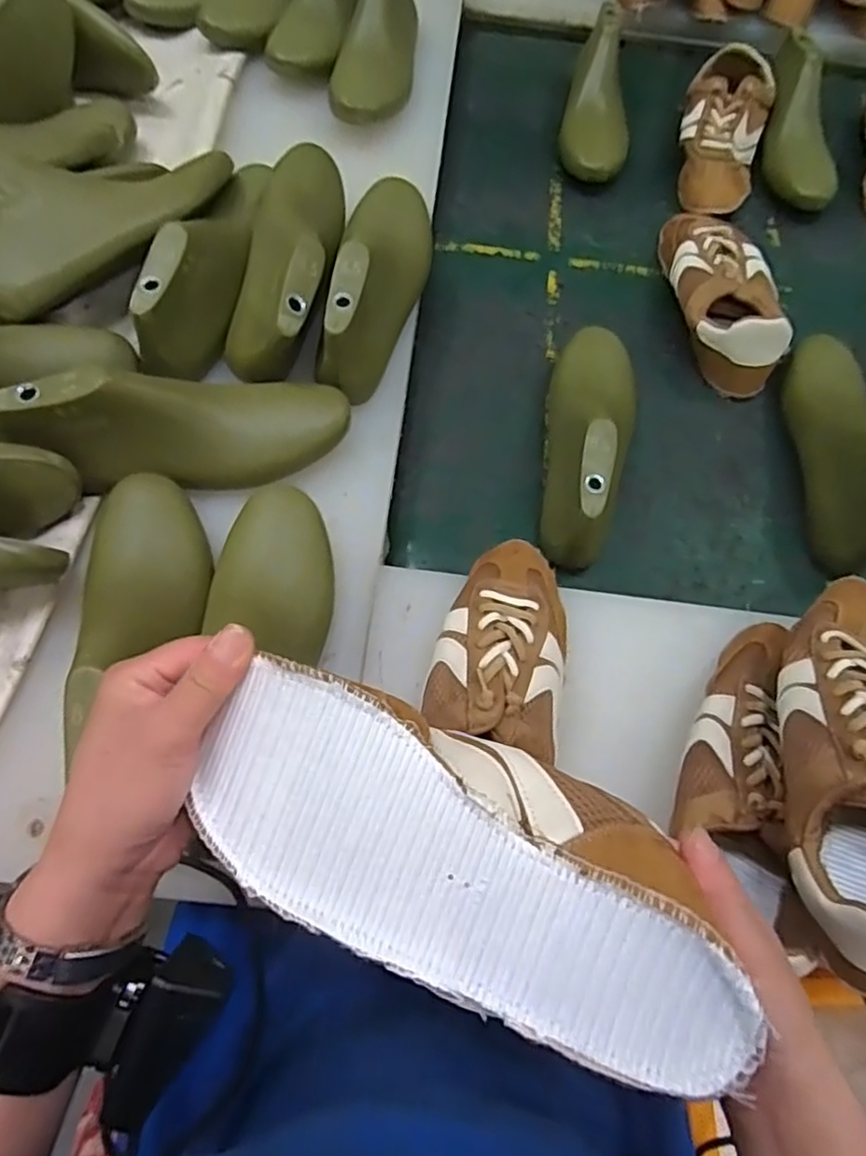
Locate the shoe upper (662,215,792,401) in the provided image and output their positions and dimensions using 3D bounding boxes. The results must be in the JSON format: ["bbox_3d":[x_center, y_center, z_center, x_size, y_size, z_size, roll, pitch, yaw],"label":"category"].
[{"bbox_3d":[0.301,-0.300,0.674,0.104,0.070,0.230,5,67,-1],"label":"shoe upper"}]

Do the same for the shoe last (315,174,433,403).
[{"bbox_3d":[-0.046,-0.275,0.569,0.080,0.081,0.254,7,67,0],"label":"shoe last"}]

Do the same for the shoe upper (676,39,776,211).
[{"bbox_3d":[0.346,-0.534,0.784,0.100,0.067,0.237,16,67,4],"label":"shoe upper"}]

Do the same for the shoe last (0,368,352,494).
[{"bbox_3d":[-0.190,-0.115,0.492,0.242,0.072,0.072,-4,66,-20],"label":"shoe last"}]

